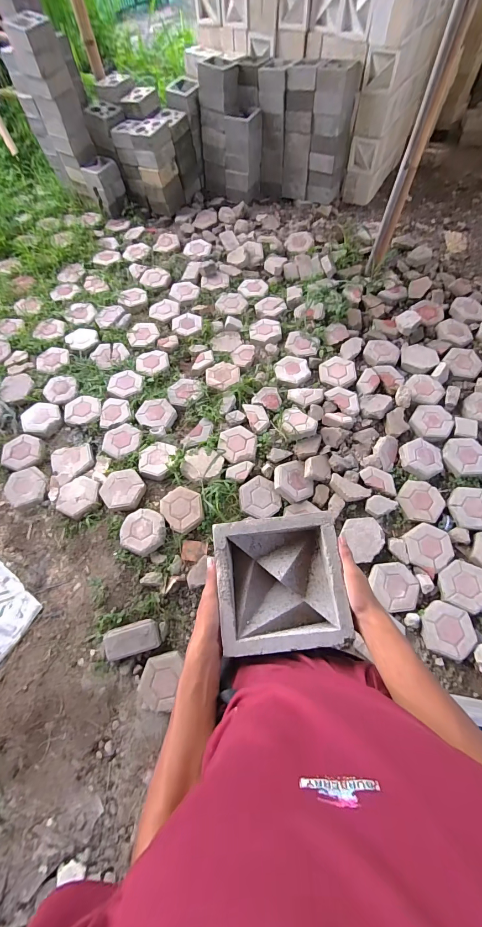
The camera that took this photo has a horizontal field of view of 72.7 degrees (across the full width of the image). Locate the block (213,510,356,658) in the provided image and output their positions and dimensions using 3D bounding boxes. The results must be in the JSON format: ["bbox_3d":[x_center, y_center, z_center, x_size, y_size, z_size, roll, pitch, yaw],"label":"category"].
[{"bbox_3d":[0.062,0.193,0.536,0.193,0.066,0.195,-6,65,-1],"label":"block"}]

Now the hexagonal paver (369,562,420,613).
[{"bbox_3d":[0.679,0.537,1.442,0.186,0.045,0.220,-32,69,-12],"label":"hexagonal paver"}]

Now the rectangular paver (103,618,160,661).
[{"bbox_3d":[-0.439,0.715,1.327,0.216,0.057,0.117,-15,87,1],"label":"rectangular paver"}]

